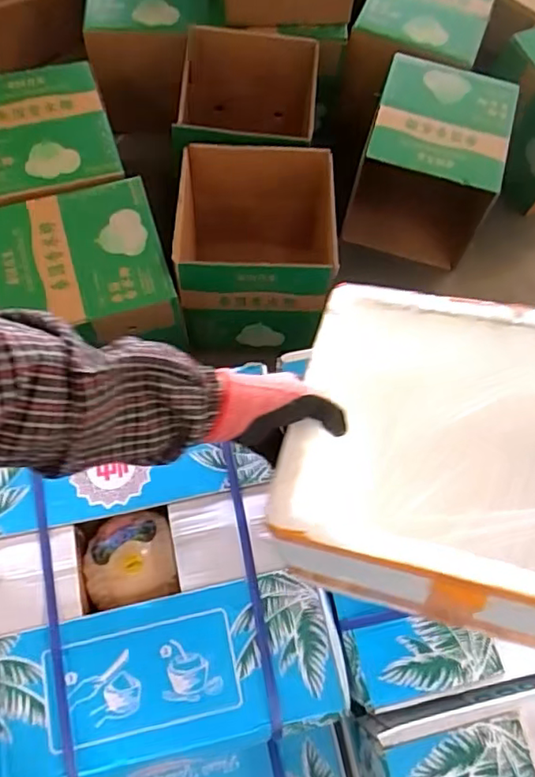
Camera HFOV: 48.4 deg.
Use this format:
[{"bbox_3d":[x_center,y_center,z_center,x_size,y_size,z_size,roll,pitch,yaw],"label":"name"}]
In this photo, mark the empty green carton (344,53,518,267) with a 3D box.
[{"bbox_3d":[0.347,-0.487,1.298,0.270,0.254,0.313,17,67,4],"label":"empty green carton"}]

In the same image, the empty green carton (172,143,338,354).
[{"bbox_3d":[-0.023,-0.270,1.194,0.302,0.279,0.296,1,67,-3],"label":"empty green carton"}]

